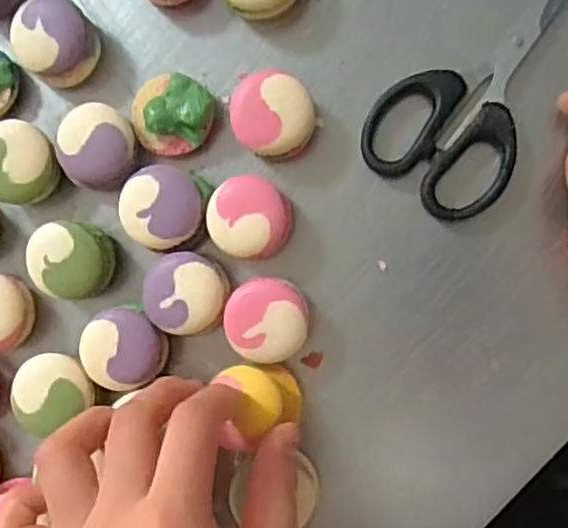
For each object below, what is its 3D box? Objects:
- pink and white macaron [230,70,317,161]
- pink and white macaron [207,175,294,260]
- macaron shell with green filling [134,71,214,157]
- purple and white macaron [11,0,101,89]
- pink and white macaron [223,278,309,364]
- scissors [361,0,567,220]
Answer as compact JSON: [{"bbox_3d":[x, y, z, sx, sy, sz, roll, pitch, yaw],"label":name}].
[{"bbox_3d":[-0.005,-0.067,0.307,0.035,0.020,0.038,0,93,7],"label":"pink and white macaron"},{"bbox_3d":[-0.015,-0.021,0.310,0.038,0.021,0.035,0,93,7],"label":"pink and white macaron"},{"bbox_3d":[-0.052,-0.069,0.315,0.036,0.014,0.037,0,93,7],"label":"macaron shell with green filling"},{"bbox_3d":[-0.106,-0.104,0.318,0.037,0.020,0.035,0,93,7],"label":"purple and white macaron"},{"bbox_3d":[-0.007,0.025,0.309,0.036,0.024,0.036,0,93,7],"label":"pink and white macaron"},{"bbox_3d":[0.097,-0.090,0.296,0.064,0.009,0.143,37,96,5],"label":"scissors"}]

